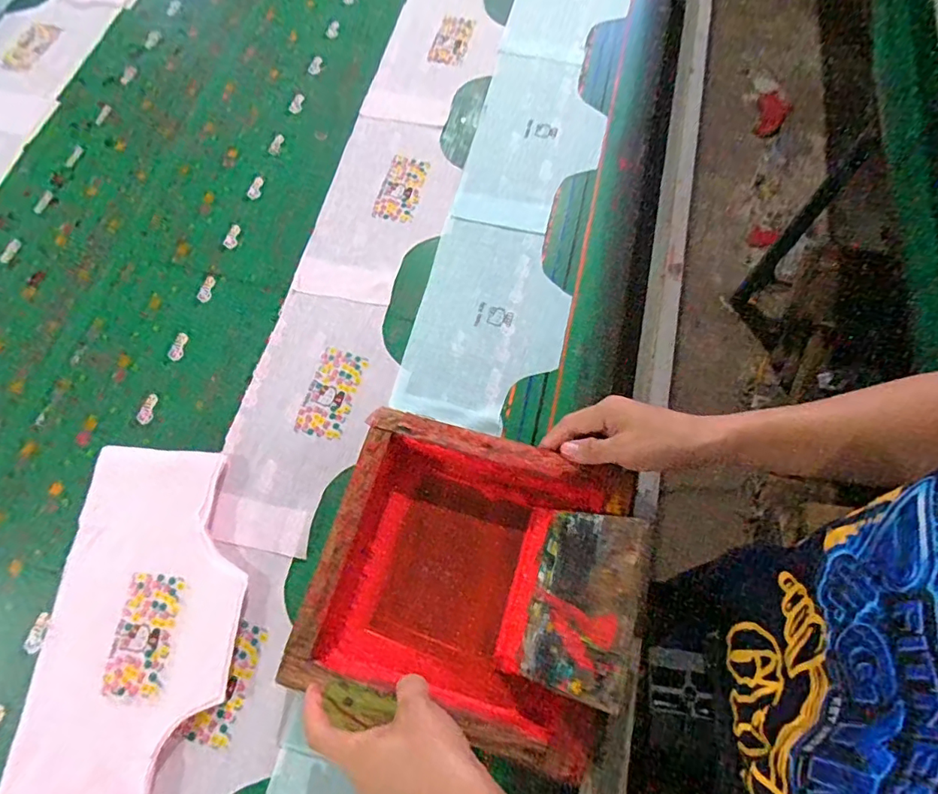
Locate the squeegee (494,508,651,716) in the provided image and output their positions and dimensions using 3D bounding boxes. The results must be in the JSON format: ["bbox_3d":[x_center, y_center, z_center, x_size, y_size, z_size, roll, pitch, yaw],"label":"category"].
[{"bbox_3d":[0.086,0.171,0.440,0.009,0.132,0.143,32,65,-36],"label":"squeegee"}]

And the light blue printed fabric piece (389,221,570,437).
[{"bbox_3d":[0.024,-0.086,0.577,0.164,0.005,0.251,13,71,5],"label":"light blue printed fabric piece"}]

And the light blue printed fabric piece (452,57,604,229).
[{"bbox_3d":[0.090,-0.343,0.676,0.164,0.010,0.292,13,71,5],"label":"light blue printed fabric piece"}]

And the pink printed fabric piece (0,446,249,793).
[{"bbox_3d":[-0.297,0.211,0.465,0.160,0.012,0.330,3,69,-3],"label":"pink printed fabric piece"}]

